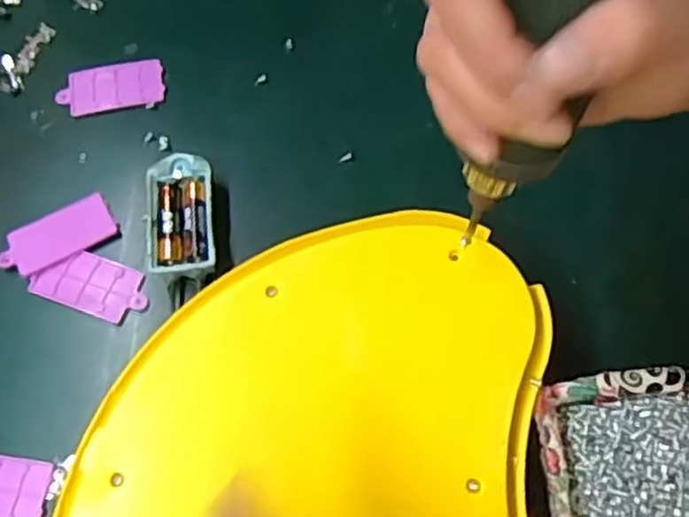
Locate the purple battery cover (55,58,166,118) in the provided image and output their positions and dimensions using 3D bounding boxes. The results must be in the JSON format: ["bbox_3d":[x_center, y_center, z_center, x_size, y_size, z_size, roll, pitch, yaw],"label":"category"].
[{"bbox_3d":[-0.153,-0.112,0.458,0.068,0.005,0.036,-6,67,-2],"label":"purple battery cover"}]

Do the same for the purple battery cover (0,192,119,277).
[{"bbox_3d":[-0.170,-0.013,0.415,0.067,0.005,0.034,-28,69,-10],"label":"purple battery cover"}]

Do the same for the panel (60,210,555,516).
[{"bbox_3d":[-0.004,0.148,0.288,0.215,0.012,0.341,-7,67,-2],"label":"panel"}]

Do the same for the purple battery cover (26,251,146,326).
[{"bbox_3d":[-0.145,0.015,0.405,0.066,0.004,0.034,20,69,9],"label":"purple battery cover"}]

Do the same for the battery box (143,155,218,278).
[{"bbox_3d":[-0.095,-0.022,0.411,0.038,0.019,0.075,-6,67,-1],"label":"battery box"}]

